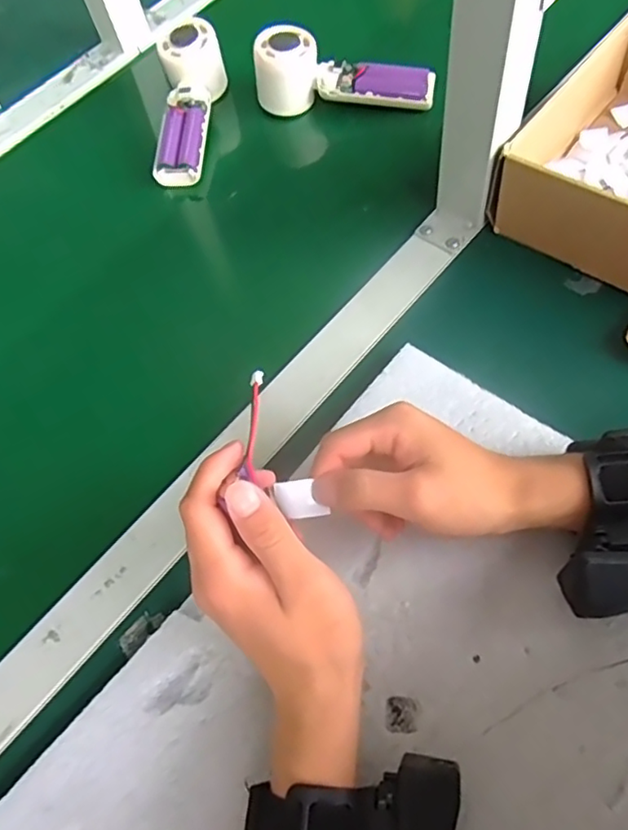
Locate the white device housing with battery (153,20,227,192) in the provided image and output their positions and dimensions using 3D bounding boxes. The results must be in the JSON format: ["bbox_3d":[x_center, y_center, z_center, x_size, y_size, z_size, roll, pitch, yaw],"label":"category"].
[{"bbox_3d":[-0.120,-0.289,0.566,0.057,0.047,0.168,4,77,4],"label":"white device housing with battery"}]

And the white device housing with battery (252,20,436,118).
[{"bbox_3d":[0.028,-0.310,0.548,0.164,0.056,0.047,8,58,7],"label":"white device housing with battery"}]

